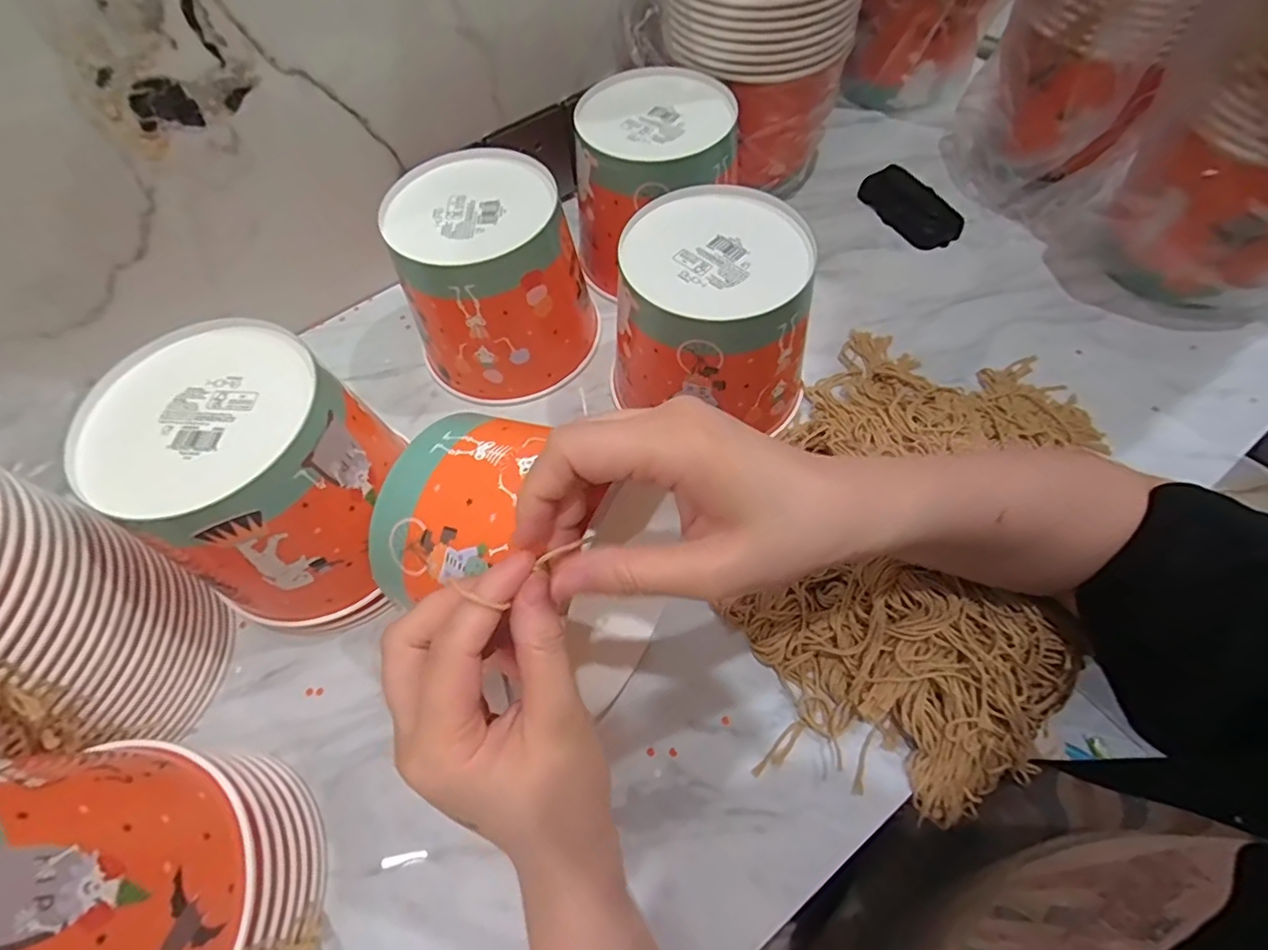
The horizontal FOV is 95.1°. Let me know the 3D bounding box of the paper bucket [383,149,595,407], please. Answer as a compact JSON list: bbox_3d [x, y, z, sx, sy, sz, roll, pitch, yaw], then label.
[{"bbox_3d":[-0.112,-0.159,0.479,0.149,0.133,0.143,-16,62,-6],"label":"paper bucket"}]

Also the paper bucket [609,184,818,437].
[{"bbox_3d":[0.063,-0.113,0.440,0.141,0.138,0.130,-1,62,2],"label":"paper bucket"}]

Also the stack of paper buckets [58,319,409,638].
[{"bbox_3d":[-0.227,0.008,0.380,0.151,0.158,0.135,39,70,20],"label":"stack of paper buckets"}]

